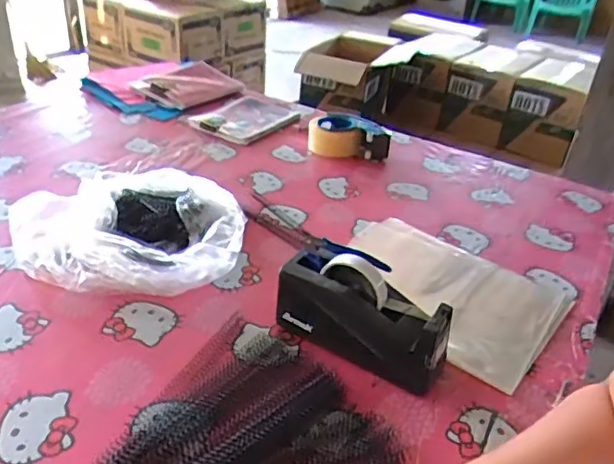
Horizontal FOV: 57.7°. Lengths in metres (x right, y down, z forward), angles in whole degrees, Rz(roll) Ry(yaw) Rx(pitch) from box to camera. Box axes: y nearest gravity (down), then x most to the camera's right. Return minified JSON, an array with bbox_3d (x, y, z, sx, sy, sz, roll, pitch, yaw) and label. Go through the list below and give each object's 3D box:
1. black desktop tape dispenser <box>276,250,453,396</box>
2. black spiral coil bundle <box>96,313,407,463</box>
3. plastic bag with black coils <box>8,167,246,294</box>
[{"bbox_3d":[0.064,0.097,0.658,0.201,0.113,0.066,22,36,21],"label":"black desktop tape dispenser"},{"bbox_3d":[-0.086,0.205,0.558,0.281,0.019,0.247,-22,43,-36],"label":"black spiral coil bundle"},{"bbox_3d":[-0.262,-0.008,0.809,0.344,0.070,0.242,7,33,0],"label":"plastic bag with black coils"}]

